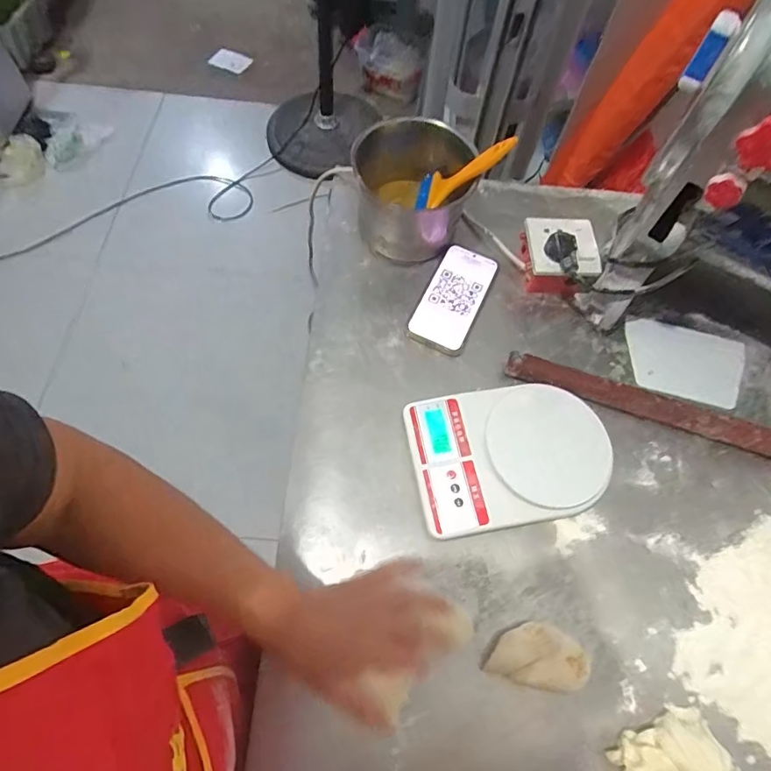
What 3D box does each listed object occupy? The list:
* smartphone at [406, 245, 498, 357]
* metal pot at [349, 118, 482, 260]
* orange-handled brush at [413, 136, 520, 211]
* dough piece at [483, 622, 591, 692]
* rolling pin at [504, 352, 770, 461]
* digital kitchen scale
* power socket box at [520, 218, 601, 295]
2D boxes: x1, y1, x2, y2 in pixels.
[{"bbox_3d":[0.089,-0.115,0.648,0.073,0.016,0.157,23,67,7],"label":"smartphone"},{"bbox_3d":[0.033,-0.245,0.644,0.145,0.108,0.140,4,66,-1],"label":"metal pot"},{"bbox_3d":[0.095,-0.264,0.619,0.016,0.150,0.062,34,62,-31],"label":"orange-handled brush"},{"bbox_3d":[0.140,0.253,0.468,0.084,0.036,0.052,7,66,0],"label":"dough piece"},{"bbox_3d":[0.409,0.054,0.579,0.545,0.032,0.037,18,66,5],"label":"rolling pin"},{"bbox_3d":[0.136,0.074,0.549,0.207,0.044,0.151,-9,67,-7],"label":"digital kitchen scale"},{"bbox_3d":[0.225,-0.169,0.651,0.087,0.071,0.089,-4,66,-5],"label":"power socket box"}]

